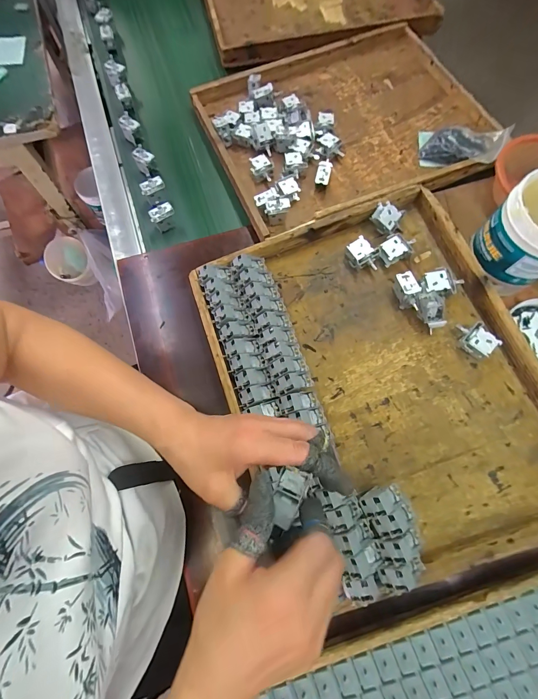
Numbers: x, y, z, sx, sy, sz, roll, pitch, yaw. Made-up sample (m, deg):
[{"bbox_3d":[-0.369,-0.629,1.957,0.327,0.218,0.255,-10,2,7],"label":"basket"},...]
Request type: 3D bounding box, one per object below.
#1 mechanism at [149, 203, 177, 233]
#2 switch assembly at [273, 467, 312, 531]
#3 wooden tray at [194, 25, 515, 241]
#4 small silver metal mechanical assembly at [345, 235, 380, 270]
[{"bbox_3d":[-0.188,-0.239,0.559,0.043,0.017,0.020,-34,75,-10],"label":"mechanism"},{"bbox_3d":[0.017,0.122,0.266,0.025,0.019,0.045,23,74,8],"label":"switch assembly"},{"bbox_3d":[0.143,-0.435,0.609,0.490,0.035,0.418,-23,74,-6],"label":"wooden tray"},{"bbox_3d":[0.145,-0.144,0.493,0.037,0.025,0.051,-36,76,-10],"label":"small silver metal mechanical assembly"}]

